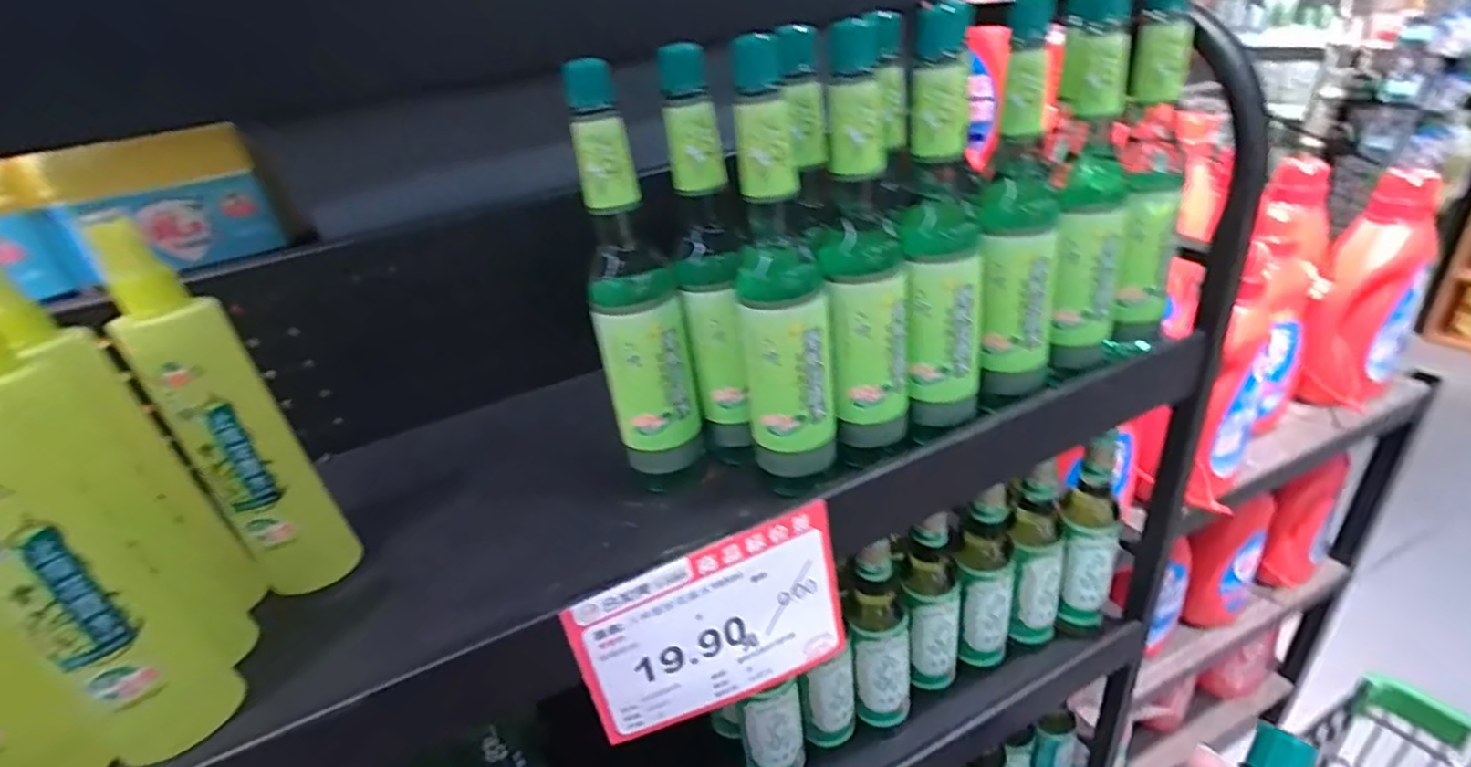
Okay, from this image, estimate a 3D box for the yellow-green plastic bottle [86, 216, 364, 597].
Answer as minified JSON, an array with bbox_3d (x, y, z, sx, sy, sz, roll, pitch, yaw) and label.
[{"bbox_3d":[-0.253,0.022,0.335,0.046,0.203,0.040,-29,38,-32],"label":"yellow-green plastic bottle"}]

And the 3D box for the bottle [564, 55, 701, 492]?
[{"bbox_3d":[-0.056,-0.043,0.372,0.052,0.234,0.043,-8,31,-3],"label":"bottle"}]

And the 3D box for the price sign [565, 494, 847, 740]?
[{"bbox_3d":[-0.009,0.130,0.352,0.141,0.101,0.007,-19,25,-17],"label":"price sign"}]

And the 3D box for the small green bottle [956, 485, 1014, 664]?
[{"bbox_3d":[0.212,0.160,0.556,0.049,0.183,0.050,8,34,23],"label":"small green bottle"}]

